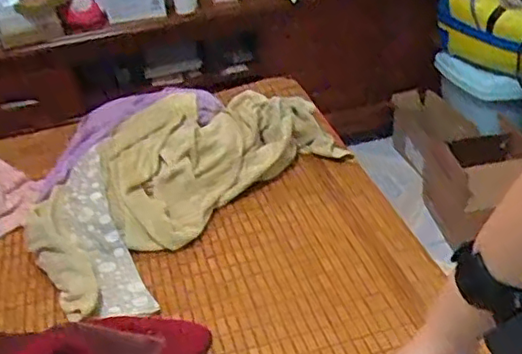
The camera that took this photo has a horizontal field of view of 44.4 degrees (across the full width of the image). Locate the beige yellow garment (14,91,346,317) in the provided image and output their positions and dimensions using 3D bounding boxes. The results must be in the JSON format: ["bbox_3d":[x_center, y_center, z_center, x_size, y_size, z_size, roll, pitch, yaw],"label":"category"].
[{"bbox_3d":[-0.122,-0.024,1.093,0.610,0.087,0.372,-31,40,-32],"label":"beige yellow garment"}]

